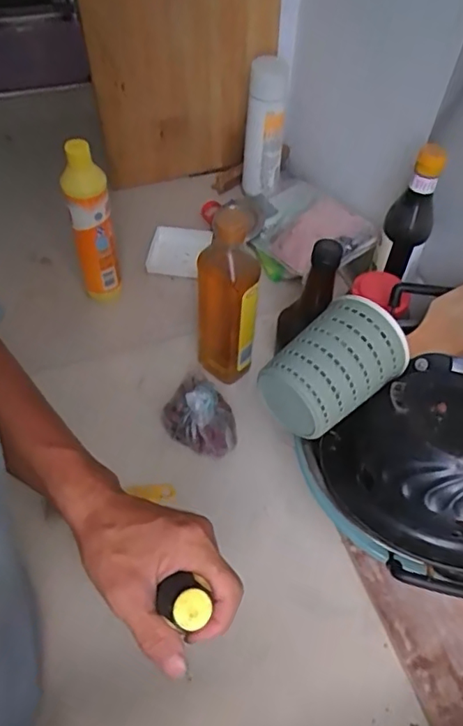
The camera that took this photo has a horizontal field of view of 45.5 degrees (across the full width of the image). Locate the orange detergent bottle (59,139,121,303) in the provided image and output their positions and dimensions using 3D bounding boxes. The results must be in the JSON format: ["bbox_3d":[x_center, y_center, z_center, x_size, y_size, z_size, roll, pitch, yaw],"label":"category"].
[{"bbox_3d":[-0.180,-0.167,0.723,0.050,0.255,0.043,-12,55,-11],"label":"orange detergent bottle"}]

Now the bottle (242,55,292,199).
[{"bbox_3d":[0.052,-0.361,0.857,0.061,0.204,0.045,5,53,1],"label":"bottle"}]

